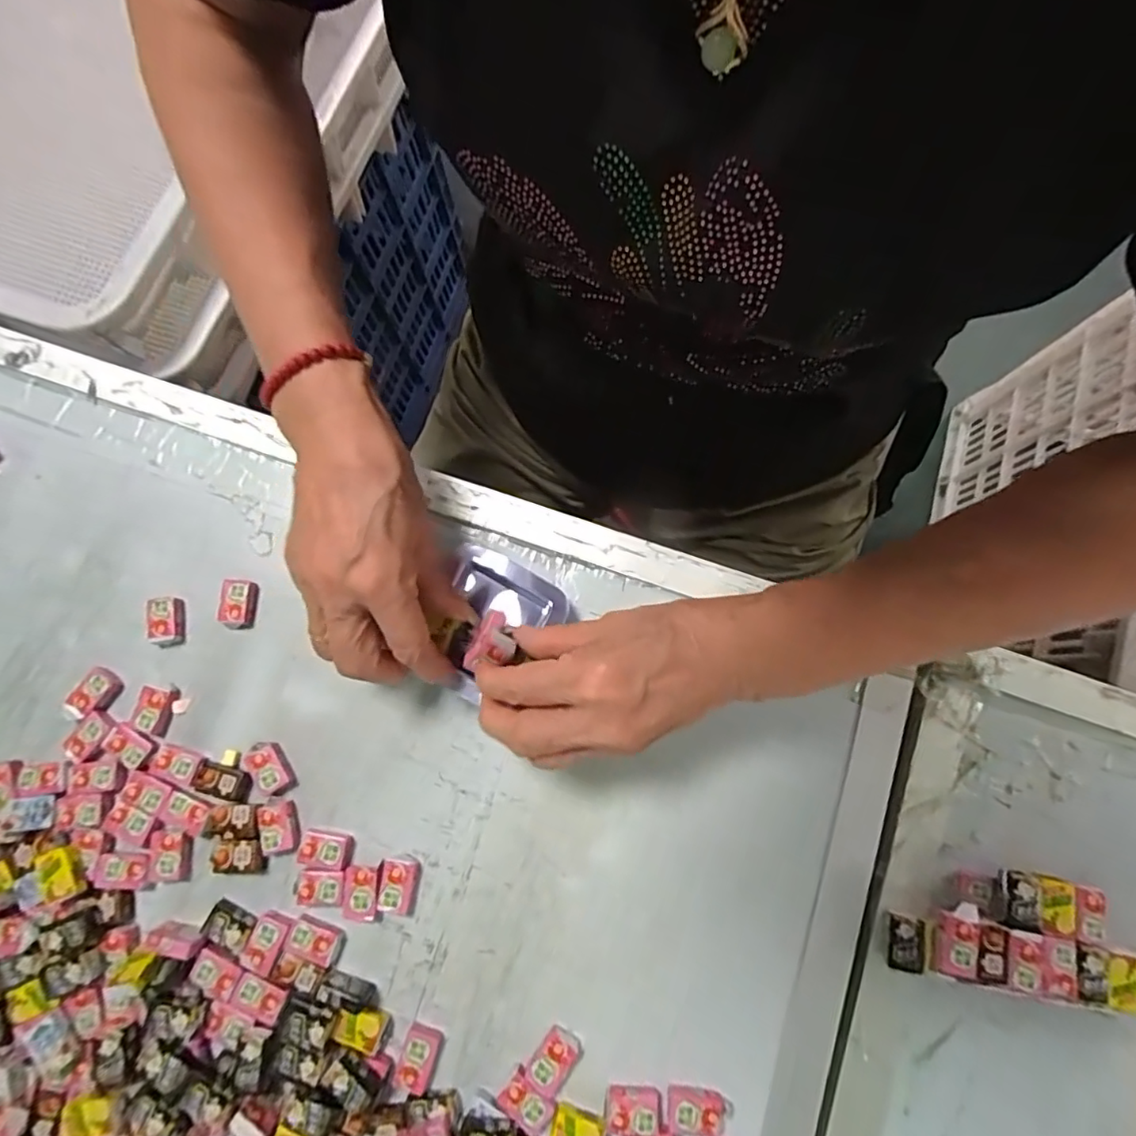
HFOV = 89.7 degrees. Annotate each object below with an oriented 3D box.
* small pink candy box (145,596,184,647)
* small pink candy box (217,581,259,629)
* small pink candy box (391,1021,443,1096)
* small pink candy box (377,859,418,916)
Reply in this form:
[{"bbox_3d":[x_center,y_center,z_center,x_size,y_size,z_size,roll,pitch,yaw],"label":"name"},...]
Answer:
[{"bbox_3d":[-0.236,0.032,0.336,0.018,0.008,0.029,-4,77,0],"label":"small pink candy box"},{"bbox_3d":[-0.196,0.022,0.338,0.021,0.009,0.028,4,77,2],"label":"small pink candy box"},{"bbox_3d":[-0.076,0.248,0.289,0.018,0.007,0.028,21,79,5],"label":"small pink candy box"},{"bbox_3d":[-0.091,0.171,0.306,0.018,0.008,0.027,9,78,3],"label":"small pink candy box"}]

